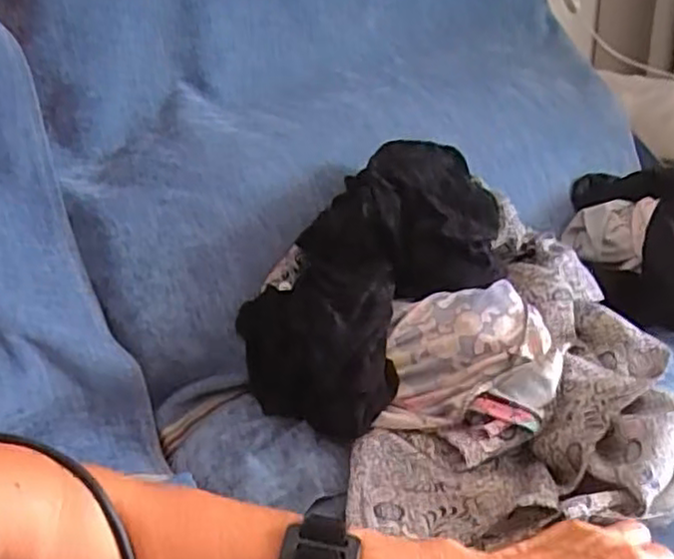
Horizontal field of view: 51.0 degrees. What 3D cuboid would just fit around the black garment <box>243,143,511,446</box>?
[{"bbox_3d":[0.040,-0.002,0.623,0.226,0.169,0.156,-21,30,-35],"label":"black garment"}]

